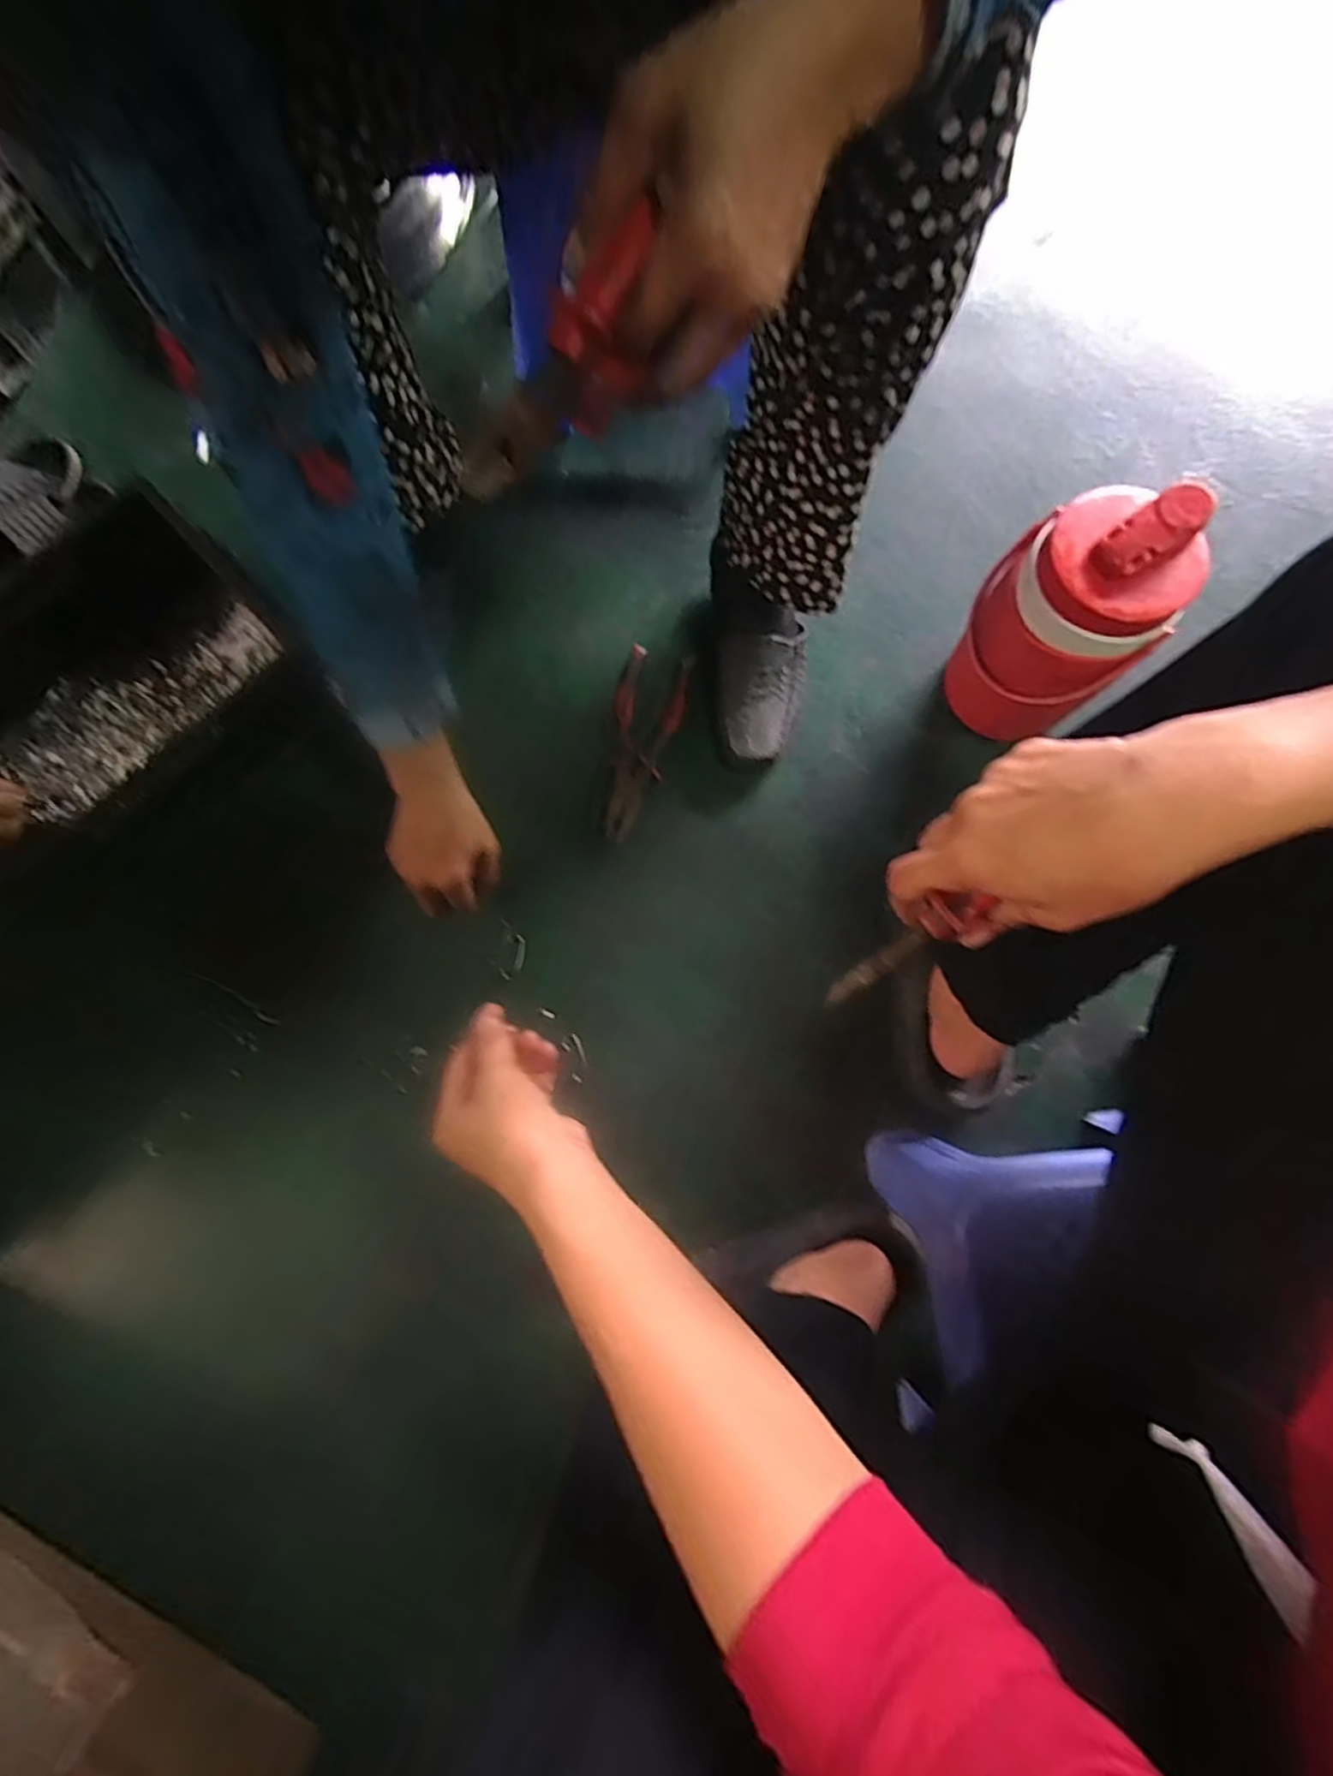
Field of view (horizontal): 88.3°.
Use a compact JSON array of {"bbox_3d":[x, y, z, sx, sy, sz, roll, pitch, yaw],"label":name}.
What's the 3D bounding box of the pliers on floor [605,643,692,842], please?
[{"bbox_3d":[-0.026,-0.141,0.661,0.067,0.020,0.192,15,79,4],"label":"pliers on floor"}]

